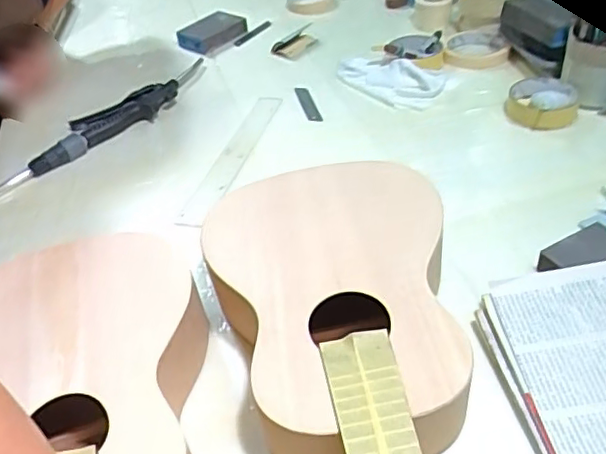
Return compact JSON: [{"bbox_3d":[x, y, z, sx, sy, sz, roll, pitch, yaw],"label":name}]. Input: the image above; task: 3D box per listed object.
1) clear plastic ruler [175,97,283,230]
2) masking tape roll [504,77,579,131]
[{"bbox_3d":[-0.079,-0.083,0.717,0.034,0.007,0.243,12,45,13],"label":"clear plastic ruler"},{"bbox_3d":[0.278,-0.147,0.718,0.079,0.029,0.081,-4,41,4],"label":"masking tape roll"}]

